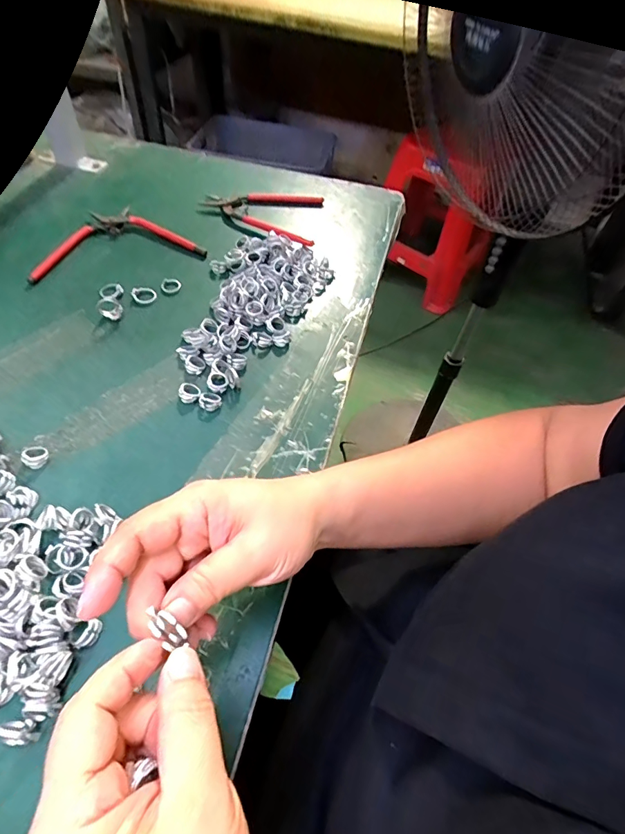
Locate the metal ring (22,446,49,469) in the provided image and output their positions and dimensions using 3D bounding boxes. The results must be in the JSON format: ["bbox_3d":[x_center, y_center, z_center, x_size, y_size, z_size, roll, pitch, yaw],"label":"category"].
[{"bbox_3d":[-0.207,0.029,0.329,0.018,0.009,0.017,2,55,-3],"label":"metal ring"}]

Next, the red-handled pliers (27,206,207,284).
[{"bbox_3d":[-0.218,-0.198,0.490,0.175,0.014,0.097,-14,57,-14],"label":"red-handled pliers"}]

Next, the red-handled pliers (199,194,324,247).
[{"bbox_3d":[-0.066,-0.250,0.536,0.146,0.010,0.101,8,55,1],"label":"red-handled pliers"}]

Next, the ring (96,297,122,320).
[{"bbox_3d":[-0.192,-0.102,0.418,0.021,0.021,0.012,-18,58,-16],"label":"ring"}]

